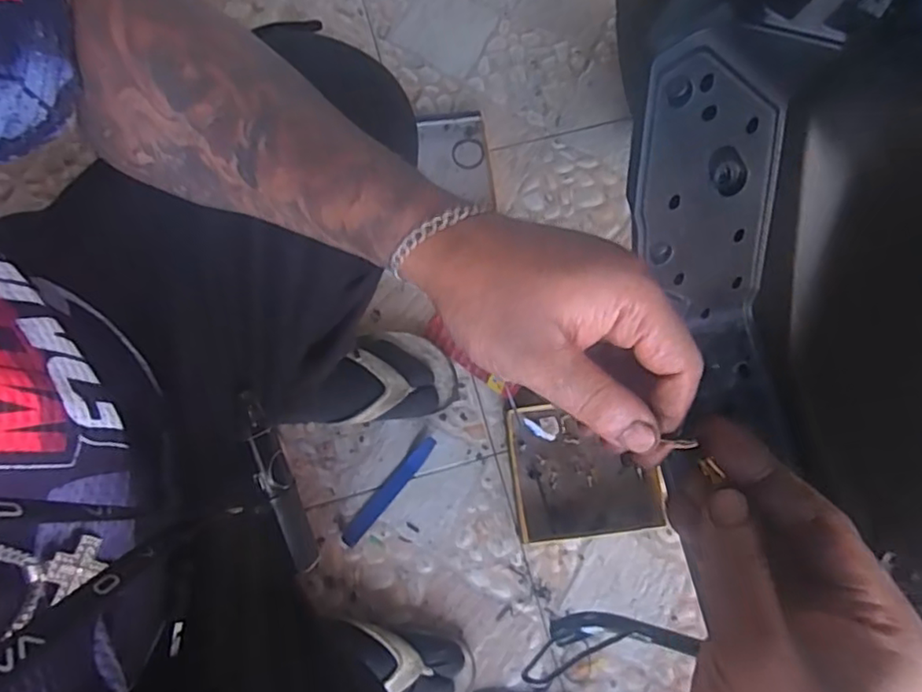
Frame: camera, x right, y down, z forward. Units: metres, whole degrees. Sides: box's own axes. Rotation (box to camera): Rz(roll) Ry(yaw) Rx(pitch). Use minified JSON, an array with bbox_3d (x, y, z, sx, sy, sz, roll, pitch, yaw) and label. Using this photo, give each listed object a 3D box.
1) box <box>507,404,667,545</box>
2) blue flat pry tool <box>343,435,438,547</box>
[{"bbox_3d":[0.150,0.151,0.765,0.169,0.044,0.158,-6,76,-1],"label":"box"},{"bbox_3d":[-0.087,0.178,0.762,0.021,0.011,0.158,41,79,6],"label":"blue flat pry tool"}]

